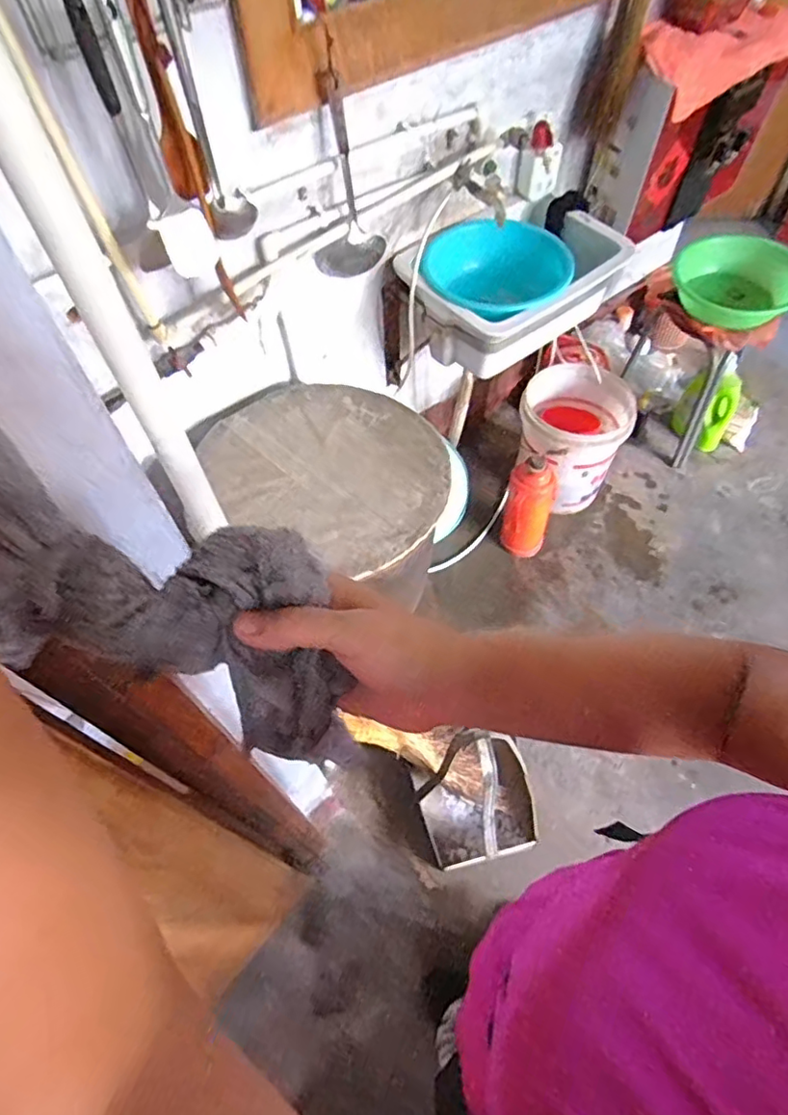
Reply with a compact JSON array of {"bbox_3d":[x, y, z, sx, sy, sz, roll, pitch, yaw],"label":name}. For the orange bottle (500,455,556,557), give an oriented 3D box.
[{"bbox_3d":[0.372,-0.140,1.638,0.126,0.318,0.115,13,58,11],"label":"orange bottle"}]

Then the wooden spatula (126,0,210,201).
[{"bbox_3d":[-0.312,-0.619,0.808,0.067,0.241,0.015,-40,64,-20],"label":"wooden spatula"}]

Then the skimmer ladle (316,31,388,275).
[{"bbox_3d":[-0.098,-0.704,1.123,0.147,0.349,0.056,-13,57,-5],"label":"skimmer ladle"}]

